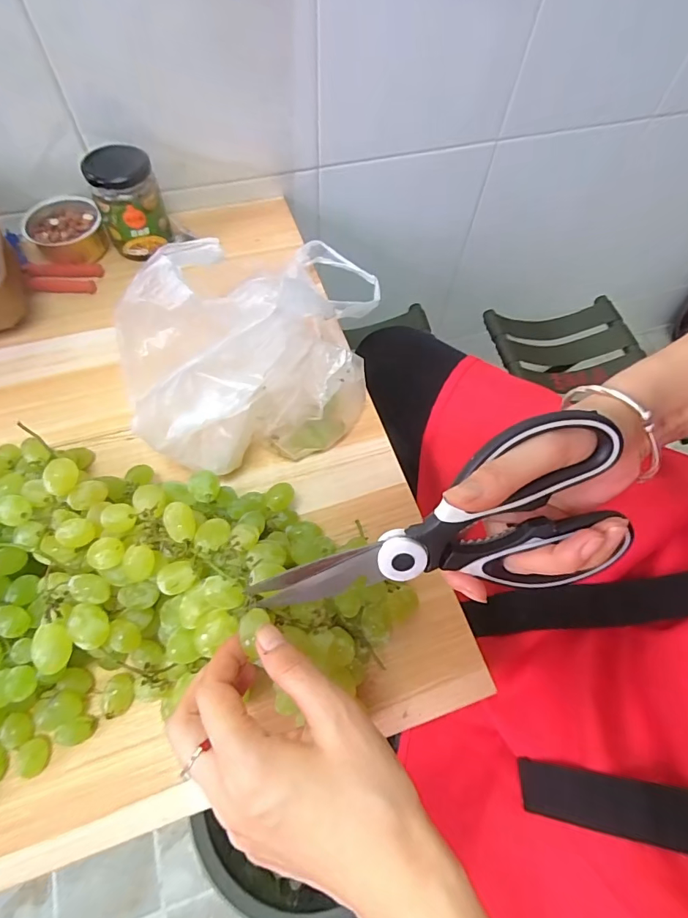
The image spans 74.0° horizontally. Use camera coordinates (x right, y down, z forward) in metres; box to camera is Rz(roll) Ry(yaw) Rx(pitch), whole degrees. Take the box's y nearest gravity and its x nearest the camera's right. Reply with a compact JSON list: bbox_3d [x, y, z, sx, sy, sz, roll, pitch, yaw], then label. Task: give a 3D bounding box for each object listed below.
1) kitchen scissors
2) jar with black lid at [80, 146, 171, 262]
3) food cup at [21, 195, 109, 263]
[{"bbox_3d":[0.042,0.042,0.228,0.182,0.091,0.015,-18,32,9],"label":"kitchen scissors"},{"bbox_3d":[-0.230,-0.274,0.495,0.064,0.092,0.069,1,63,-2],"label":"jar with black lid"},{"bbox_3d":[-0.312,-0.257,0.515,0.076,0.038,0.080,1,63,-2],"label":"food cup"}]

